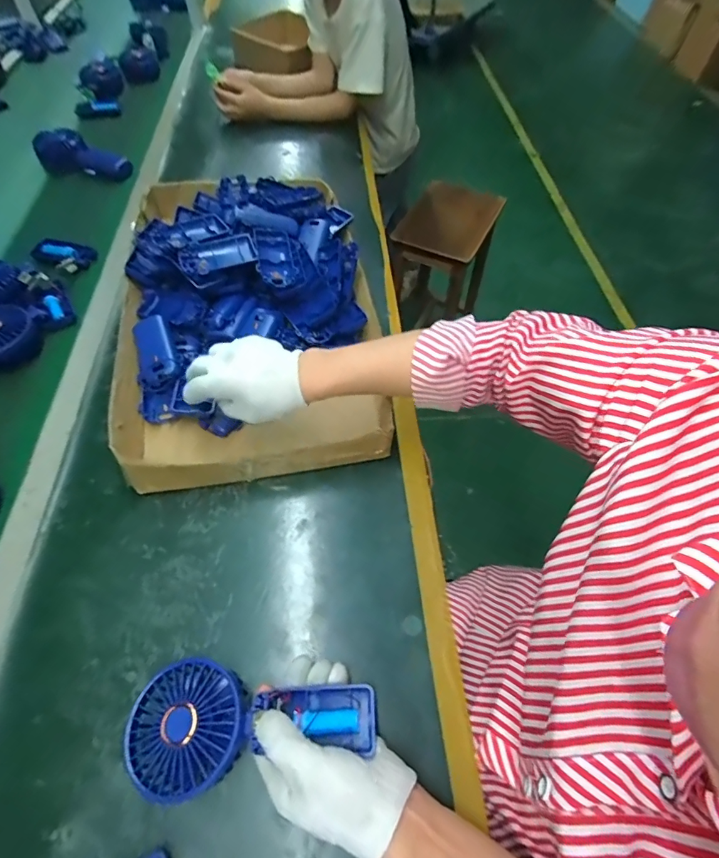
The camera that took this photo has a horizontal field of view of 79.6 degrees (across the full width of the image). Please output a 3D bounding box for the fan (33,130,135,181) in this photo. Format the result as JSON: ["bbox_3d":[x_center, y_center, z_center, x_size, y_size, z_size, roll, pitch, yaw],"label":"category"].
[{"bbox_3d":[-0.509,-0.504,0.805,0.180,0.056,0.070,20,59,11],"label":"fan"}]

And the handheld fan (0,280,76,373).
[{"bbox_3d":[-0.452,-0.140,0.582,0.069,0.051,0.163,12,46,7],"label":"handheld fan"}]

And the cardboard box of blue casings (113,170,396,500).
[{"bbox_3d":[-0.147,-0.179,0.585,0.315,0.089,0.517,-8,58,-6],"label":"cardboard box of blue casings"}]

